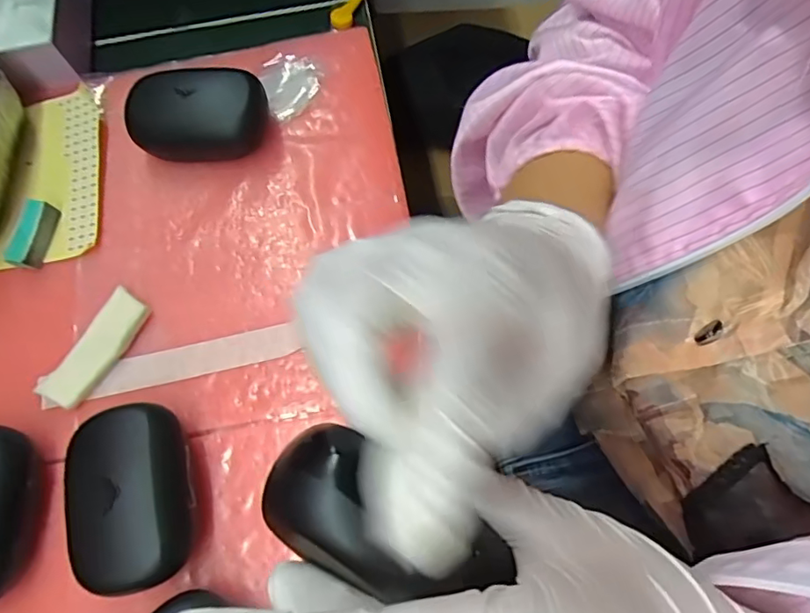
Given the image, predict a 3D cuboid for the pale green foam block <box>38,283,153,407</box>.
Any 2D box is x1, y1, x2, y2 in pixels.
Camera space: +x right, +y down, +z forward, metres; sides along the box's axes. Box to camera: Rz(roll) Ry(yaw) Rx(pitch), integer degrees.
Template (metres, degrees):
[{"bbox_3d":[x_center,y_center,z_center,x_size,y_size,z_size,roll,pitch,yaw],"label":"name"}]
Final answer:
[{"bbox_3d":[-0.172,0.023,0.303,0.025,0.009,0.068,31,74,13],"label":"pale green foam block"}]

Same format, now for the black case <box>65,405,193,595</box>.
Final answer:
[{"bbox_3d":[-0.131,0.092,0.263,0.054,0.031,0.081,-12,69,-1],"label":"black case"}]

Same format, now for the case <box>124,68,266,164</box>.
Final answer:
[{"bbox_3d":[-0.130,-0.121,0.343,0.082,0.039,0.052,2,70,1],"label":"case"}]

